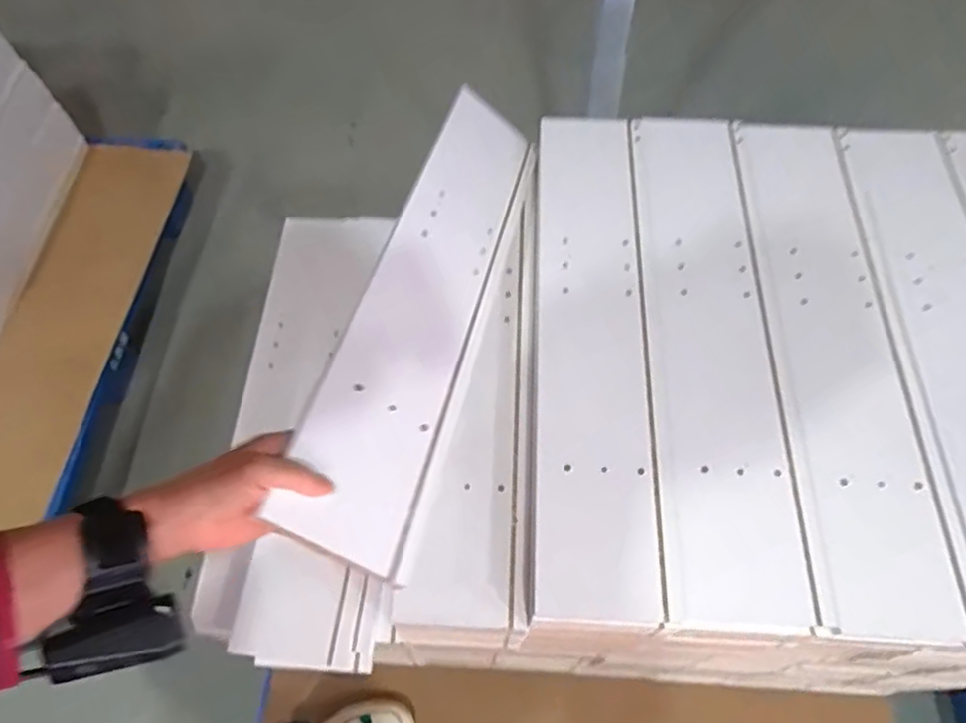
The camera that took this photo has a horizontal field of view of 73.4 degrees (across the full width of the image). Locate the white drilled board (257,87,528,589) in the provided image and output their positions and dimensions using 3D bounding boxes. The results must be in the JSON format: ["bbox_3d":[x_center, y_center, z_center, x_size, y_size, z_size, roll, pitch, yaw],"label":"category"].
[{"bbox_3d":[-0.049,-0.080,0.599,0.107,0.011,0.541,33,50,-24],"label":"white drilled board"}]

